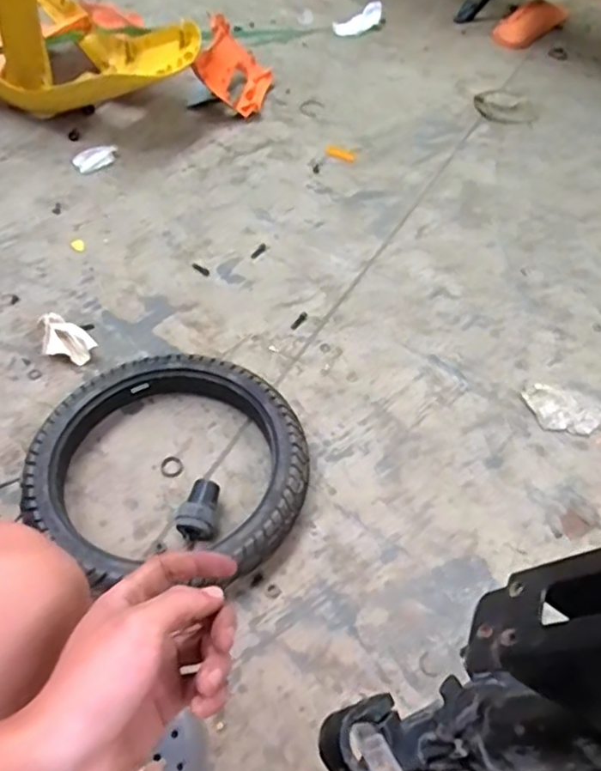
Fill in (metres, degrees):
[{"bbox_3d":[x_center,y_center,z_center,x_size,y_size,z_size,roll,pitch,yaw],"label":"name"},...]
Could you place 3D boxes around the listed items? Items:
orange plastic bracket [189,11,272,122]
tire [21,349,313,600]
[{"bbox_3d":[-0.152,-0.730,1.463,0.179,0.043,0.238,34,54,-31],"label":"orange plastic bracket"},{"bbox_3d":[-0.176,0.102,0.866,0.357,0.062,0.333,2,53,-2],"label":"tire"}]

